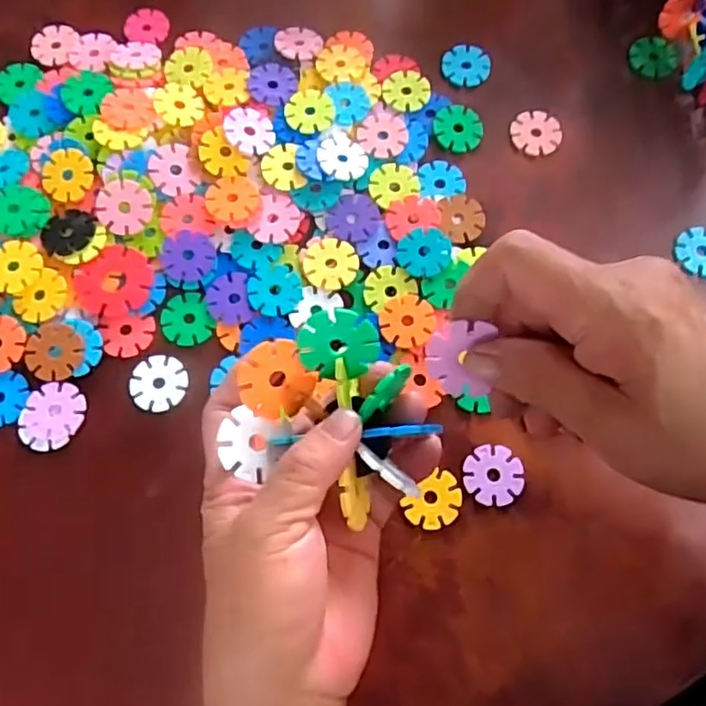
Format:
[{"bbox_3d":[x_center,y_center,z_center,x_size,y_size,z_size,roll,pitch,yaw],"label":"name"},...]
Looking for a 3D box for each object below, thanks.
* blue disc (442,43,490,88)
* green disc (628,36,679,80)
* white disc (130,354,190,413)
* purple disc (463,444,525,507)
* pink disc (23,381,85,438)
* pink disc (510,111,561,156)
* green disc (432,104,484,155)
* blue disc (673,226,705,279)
[{"bbox_3d":[0.075,-0.193,0.431,0.031,0.004,0.034,2,72,-1],"label":"blue disc"},{"bbox_3d":[0.199,-0.196,0.429,0.031,0.004,0.033,0,73,-1],"label":"green disc"},{"bbox_3d":[-0.107,0.016,0.357,0.030,0.004,0.032,0,73,-1],"label":"white disc"},{"bbox_3d":[0.075,0.065,0.343,0.029,0.004,0.031,0,73,-1],"label":"purple disc"},{"bbox_3d":[-0.162,0.031,0.352,0.031,0.004,0.028,3,72,0],"label":"pink disc"},{"bbox_3d":[0.117,-0.142,0.414,0.031,0.004,0.032,-1,73,-1],"label":"pink disc"},{"bbox_3d":[0.068,-0.144,0.413,0.032,0.004,0.033,0,73,-1],"label":"green disc"},{"bbox_3d":[0.209,-0.061,0.385,0.030,0.007,0.031,0,73,-1],"label":"blue disc"}]

